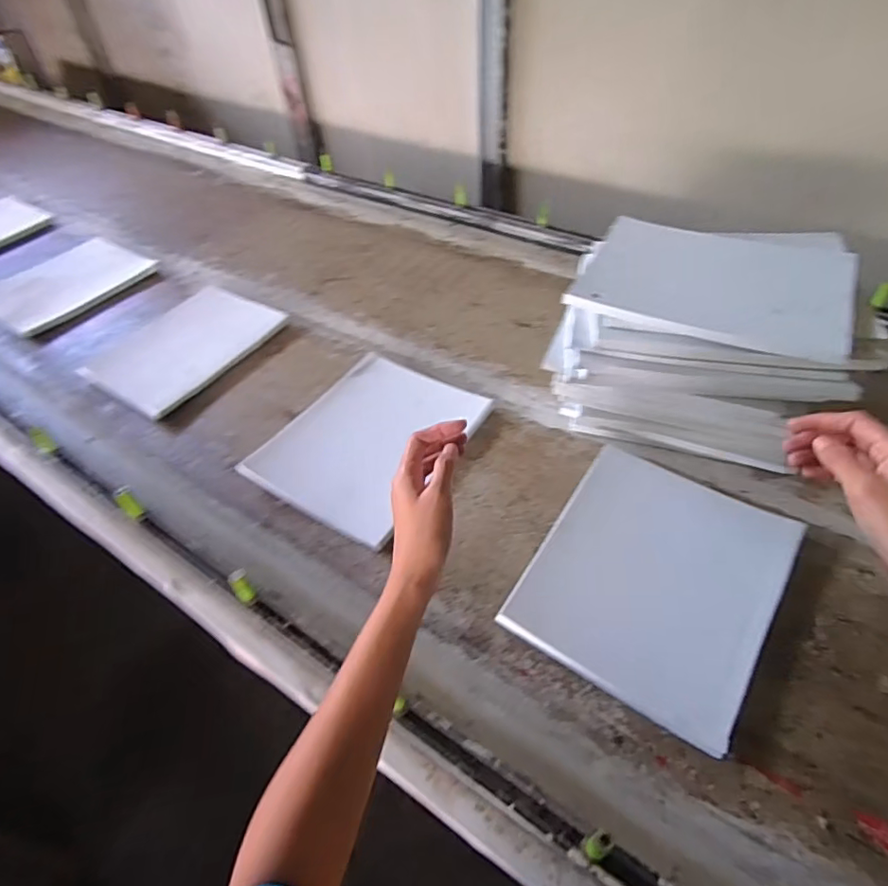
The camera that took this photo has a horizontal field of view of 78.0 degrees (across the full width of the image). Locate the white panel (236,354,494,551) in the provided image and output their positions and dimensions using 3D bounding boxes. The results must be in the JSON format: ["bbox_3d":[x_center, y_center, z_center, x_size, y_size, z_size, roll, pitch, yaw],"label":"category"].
[{"bbox_3d":[-0.099,-0.008,0.735,0.218,0.009,0.265,28,60,21],"label":"white panel"}]

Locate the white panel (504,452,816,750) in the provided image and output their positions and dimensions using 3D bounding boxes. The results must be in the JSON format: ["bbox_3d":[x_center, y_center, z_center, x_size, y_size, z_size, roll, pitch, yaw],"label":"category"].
[{"bbox_3d":[0.218,0.137,0.569,0.224,0.026,0.253,27,62,21],"label":"white panel"}]

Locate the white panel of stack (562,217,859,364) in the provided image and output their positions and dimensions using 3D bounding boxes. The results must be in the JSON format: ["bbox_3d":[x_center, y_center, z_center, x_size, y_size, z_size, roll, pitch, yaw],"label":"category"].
[{"bbox_3d":[0.300,-0.184,0.613,0.272,0.012,0.192,18,55,20],"label":"white panel of stack"}]

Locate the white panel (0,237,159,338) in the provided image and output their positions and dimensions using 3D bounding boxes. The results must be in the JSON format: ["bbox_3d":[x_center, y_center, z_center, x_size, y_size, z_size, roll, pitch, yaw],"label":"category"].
[{"bbox_3d":[-0.719,-0.306,1.042,0.217,0.014,0.271,28,55,25],"label":"white panel"}]

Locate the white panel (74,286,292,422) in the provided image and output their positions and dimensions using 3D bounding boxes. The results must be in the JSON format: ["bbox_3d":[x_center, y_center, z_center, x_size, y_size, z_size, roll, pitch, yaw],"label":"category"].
[{"bbox_3d":[-0.419,-0.167,0.894,0.218,0.017,0.277,24,53,23],"label":"white panel"}]

